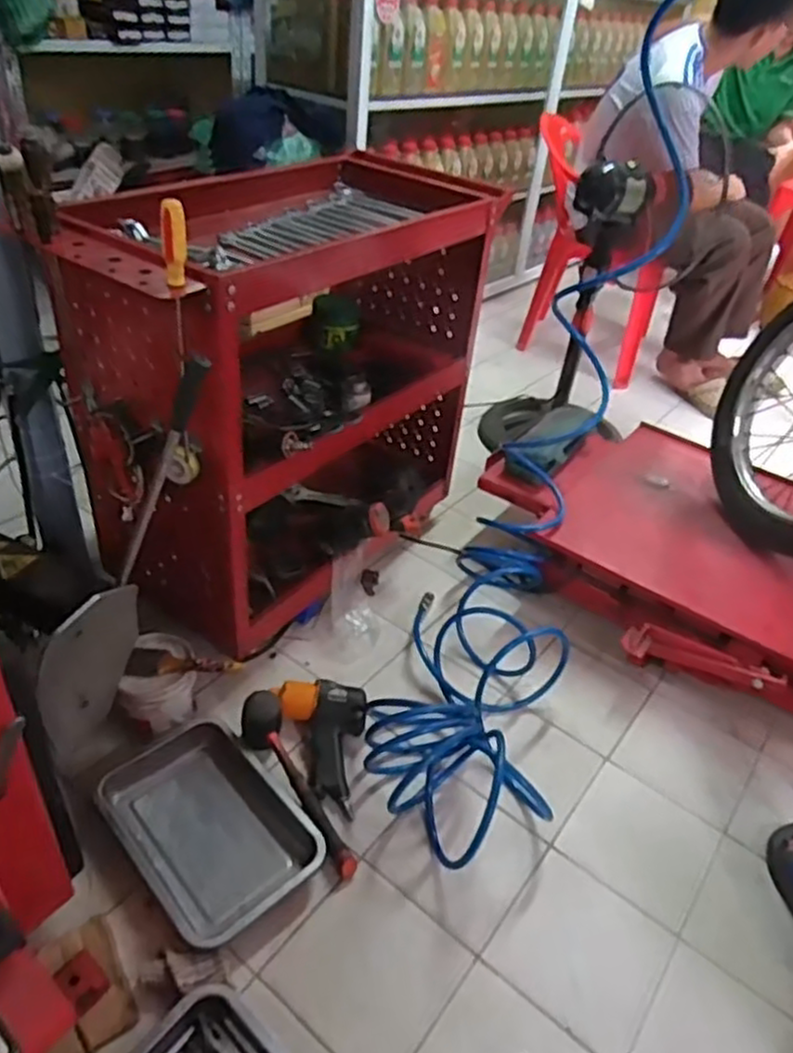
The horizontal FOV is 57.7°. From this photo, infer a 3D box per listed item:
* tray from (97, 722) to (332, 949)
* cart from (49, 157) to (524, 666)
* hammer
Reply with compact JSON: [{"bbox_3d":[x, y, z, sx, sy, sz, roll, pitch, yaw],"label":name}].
[{"bbox_3d":[-0.265,0.406,1.001,0.203,0.041,0.298,-27,49,-37],"label":"tray"},{"bbox_3d":[-0.177,-0.236,1.285,0.423,0.638,0.750,23,40,19],"label":"cart"},{"bbox_3d":[-0.145,0.364,1.034,0.066,0.079,0.290,-16,43,-28],"label":"hammer"}]

